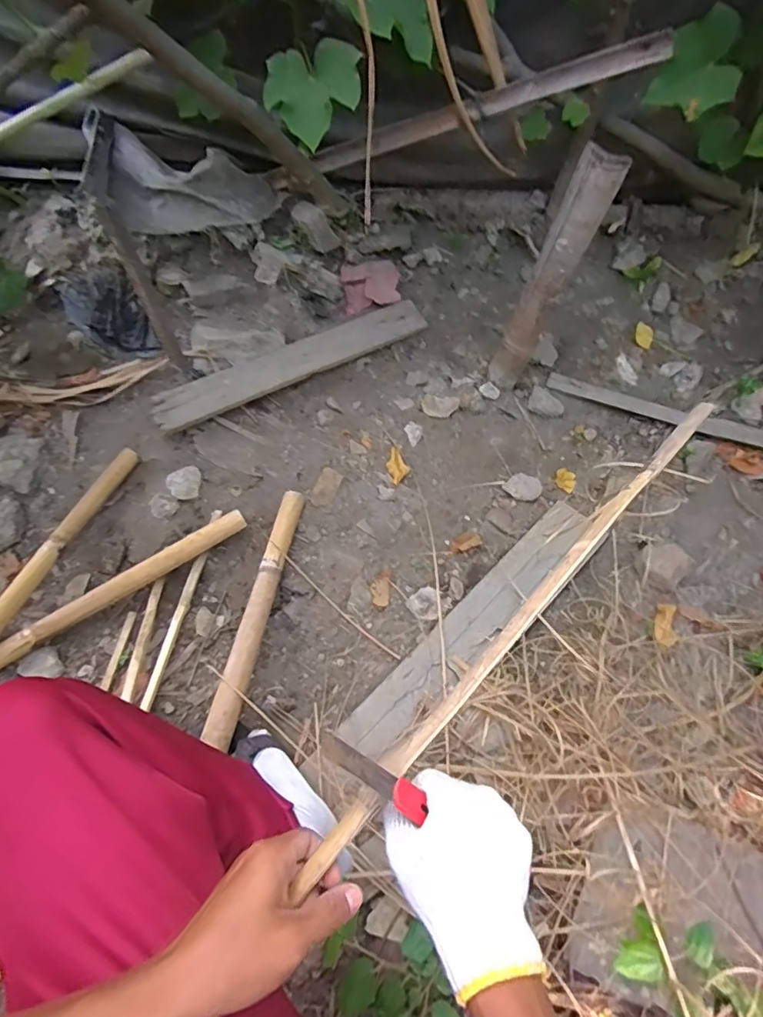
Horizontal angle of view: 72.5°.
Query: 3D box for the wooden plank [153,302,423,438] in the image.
[{"bbox_3d":[-0.182,-0.313,1.097,0.594,0.023,0.092,-26,76,-16],"label":"wooden plank"}]

